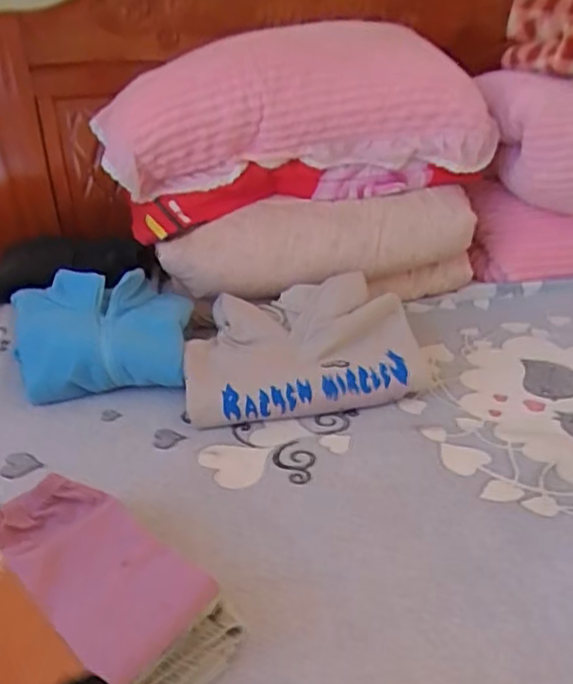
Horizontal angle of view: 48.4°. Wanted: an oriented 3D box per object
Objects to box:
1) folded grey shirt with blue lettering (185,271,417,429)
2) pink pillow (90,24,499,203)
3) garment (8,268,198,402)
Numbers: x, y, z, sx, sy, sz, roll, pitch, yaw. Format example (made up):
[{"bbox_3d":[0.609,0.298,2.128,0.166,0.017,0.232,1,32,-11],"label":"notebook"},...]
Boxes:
[{"bbox_3d":[0.023,0.014,1.000,0.358,0.114,0.236,-5,29,-2],"label":"folded grey shirt with blue lettering"},{"bbox_3d":[0.020,-0.426,1.158,0.704,0.239,0.202,-8,29,-6],"label":"pink pillow"},{"bbox_3d":[-0.312,-0.017,1.047,0.289,0.222,0.052,-7,-16,7],"label":"garment"}]

